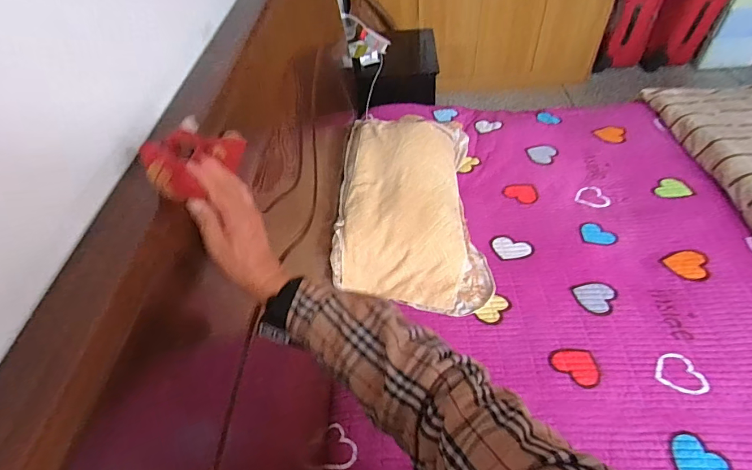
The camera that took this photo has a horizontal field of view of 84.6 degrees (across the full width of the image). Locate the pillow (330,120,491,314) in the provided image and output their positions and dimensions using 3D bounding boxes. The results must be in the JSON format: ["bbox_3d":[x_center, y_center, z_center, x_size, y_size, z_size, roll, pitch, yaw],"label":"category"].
[{"bbox_3d":[0.101,-0.122,1.182,0.374,0.173,0.669,-3,45,4],"label":"pillow"}]

